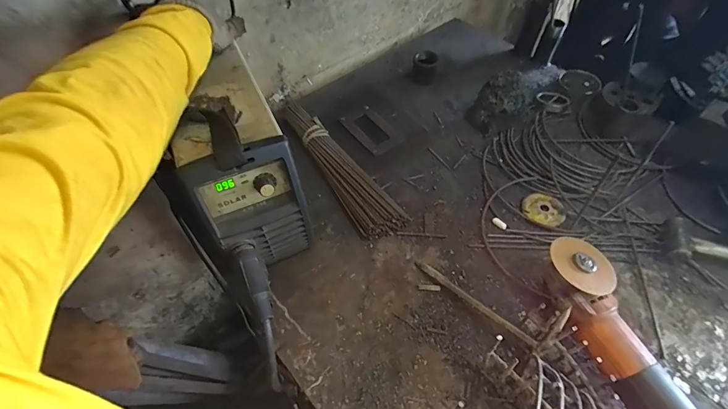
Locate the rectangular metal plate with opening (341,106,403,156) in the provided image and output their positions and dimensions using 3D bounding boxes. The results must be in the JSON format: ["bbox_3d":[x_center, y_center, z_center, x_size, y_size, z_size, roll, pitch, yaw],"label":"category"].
[{"bbox_3d":[0.016,-0.159,0.764,0.084,0.007,0.126,-33,68,-26],"label":"rectangular metal plate with opening"}]

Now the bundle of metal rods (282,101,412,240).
[{"bbox_3d":[-0.054,-0.081,0.700,0.085,0.045,0.362,-28,58,-18],"label":"bundle of metal rods"}]

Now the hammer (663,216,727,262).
[{"bbox_3d":[0.606,0.081,0.558,0.236,0.033,0.078,15,55,12],"label":"hammer"}]

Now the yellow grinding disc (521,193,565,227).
[{"bbox_3d":[0.328,0.007,0.655,0.071,0.005,0.064,29,60,21],"label":"yellow grinding disc"}]

